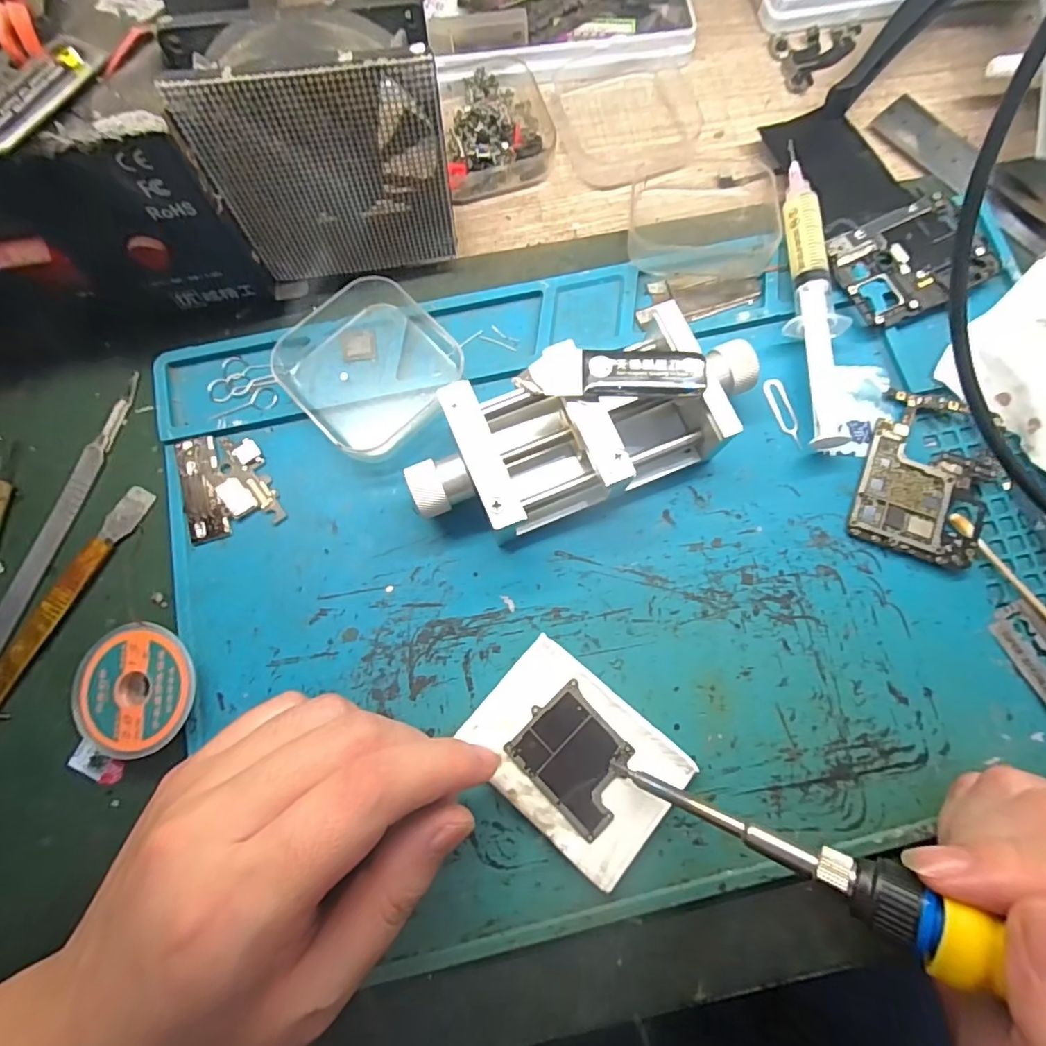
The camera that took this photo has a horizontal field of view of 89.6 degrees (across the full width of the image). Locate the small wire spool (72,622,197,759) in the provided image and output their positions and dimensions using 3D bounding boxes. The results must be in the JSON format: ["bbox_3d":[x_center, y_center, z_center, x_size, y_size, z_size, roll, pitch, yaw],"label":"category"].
[{"bbox_3d":[-0.140,0.060,0.191,0.040,0.014,0.044,0,77,1],"label":"small wire spool"}]

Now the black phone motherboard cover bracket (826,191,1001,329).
[{"bbox_3d":[0.169,-0.116,0.232,0.067,0.007,0.048,-26,78,-5],"label":"black phone motherboard cover bracket"}]

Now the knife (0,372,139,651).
[{"bbox_3d":[-0.186,-0.002,0.210,0.011,0.005,0.126,17,78,4],"label":"knife"}]

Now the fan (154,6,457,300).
[{"bbox_3d":[-0.068,-0.129,0.192,0.079,0.084,0.025,-16,75,-6],"label":"fan"}]

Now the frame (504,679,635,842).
[{"bbox_3d":[0.020,0.084,0.187,0.042,0.004,0.033,44,81,9],"label":"frame"}]

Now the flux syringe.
[{"bbox_3d":[0.122,-0.097,0.224,0.020,0.016,0.138,2,77,1],"label":"flux syringe"}]

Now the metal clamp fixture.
[{"bbox_3d":[0.024,-0.035,0.203,0.134,0.032,0.056,-24,78,-5],"label":"metal clamp fixture"}]

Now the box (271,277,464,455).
[{"bbox_3d":[-0.066,-0.068,0.217,0.063,0.016,0.064,-44,81,-8],"label":"box"}]

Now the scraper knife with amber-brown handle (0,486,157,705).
[{"bbox_3d":[-0.183,0.038,0.201,0.010,0.005,0.120,28,79,7],"label":"scraper knife with amber-brown handle"}]

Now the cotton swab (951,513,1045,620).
[{"bbox_3d":[0.193,0.024,0.203,0.009,0.004,0.069,-37,80,-7],"label":"cotton swab"}]

